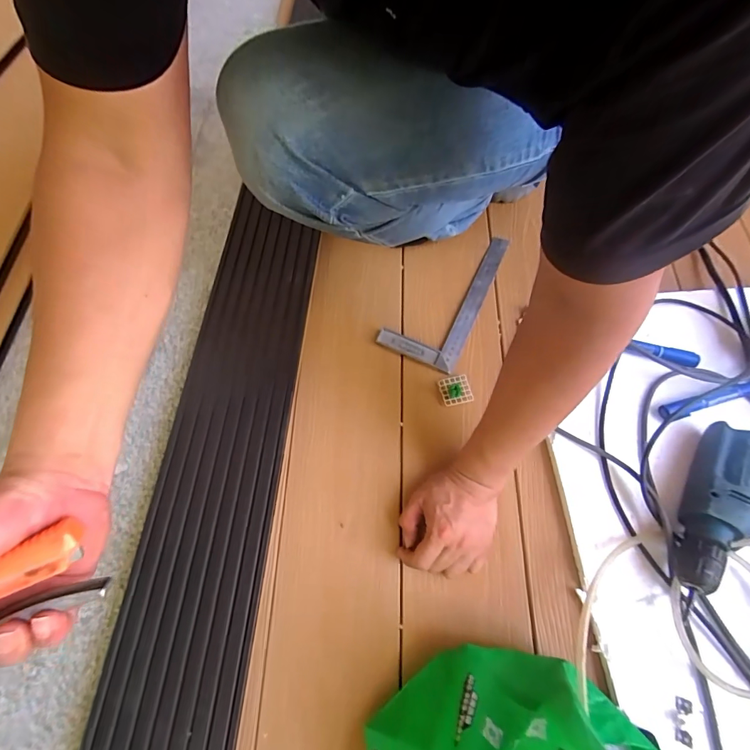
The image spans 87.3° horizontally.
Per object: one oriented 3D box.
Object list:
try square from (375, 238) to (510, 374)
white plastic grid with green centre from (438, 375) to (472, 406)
[{"bbox_3d":[0.119,-0.139,0.641,0.120,0.009,0.279,24,68,10],"label":"try square"},{"bbox_3d":[0.117,0.021,0.569,0.042,0.018,0.043,-13,66,-6],"label":"white plastic grid with green centre"}]

